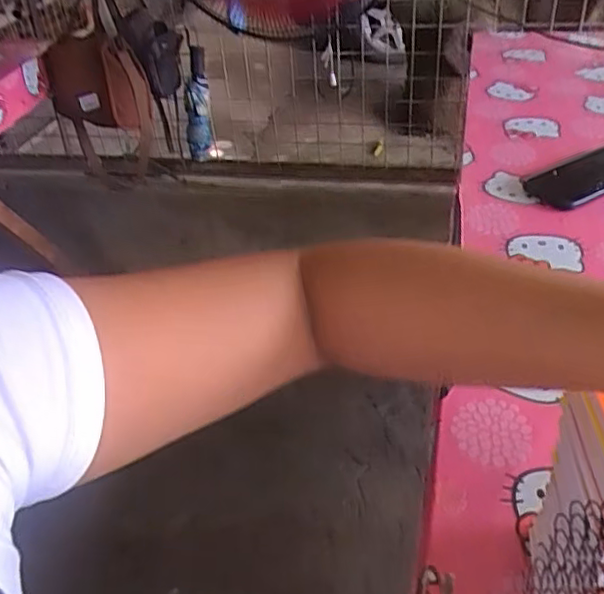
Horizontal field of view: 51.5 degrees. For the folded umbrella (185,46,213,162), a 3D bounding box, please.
[{"bbox_3d":[-0.259,-0.468,1.551,0.075,0.265,0.068,-11,38,-5],"label":"folded umbrella"}]

